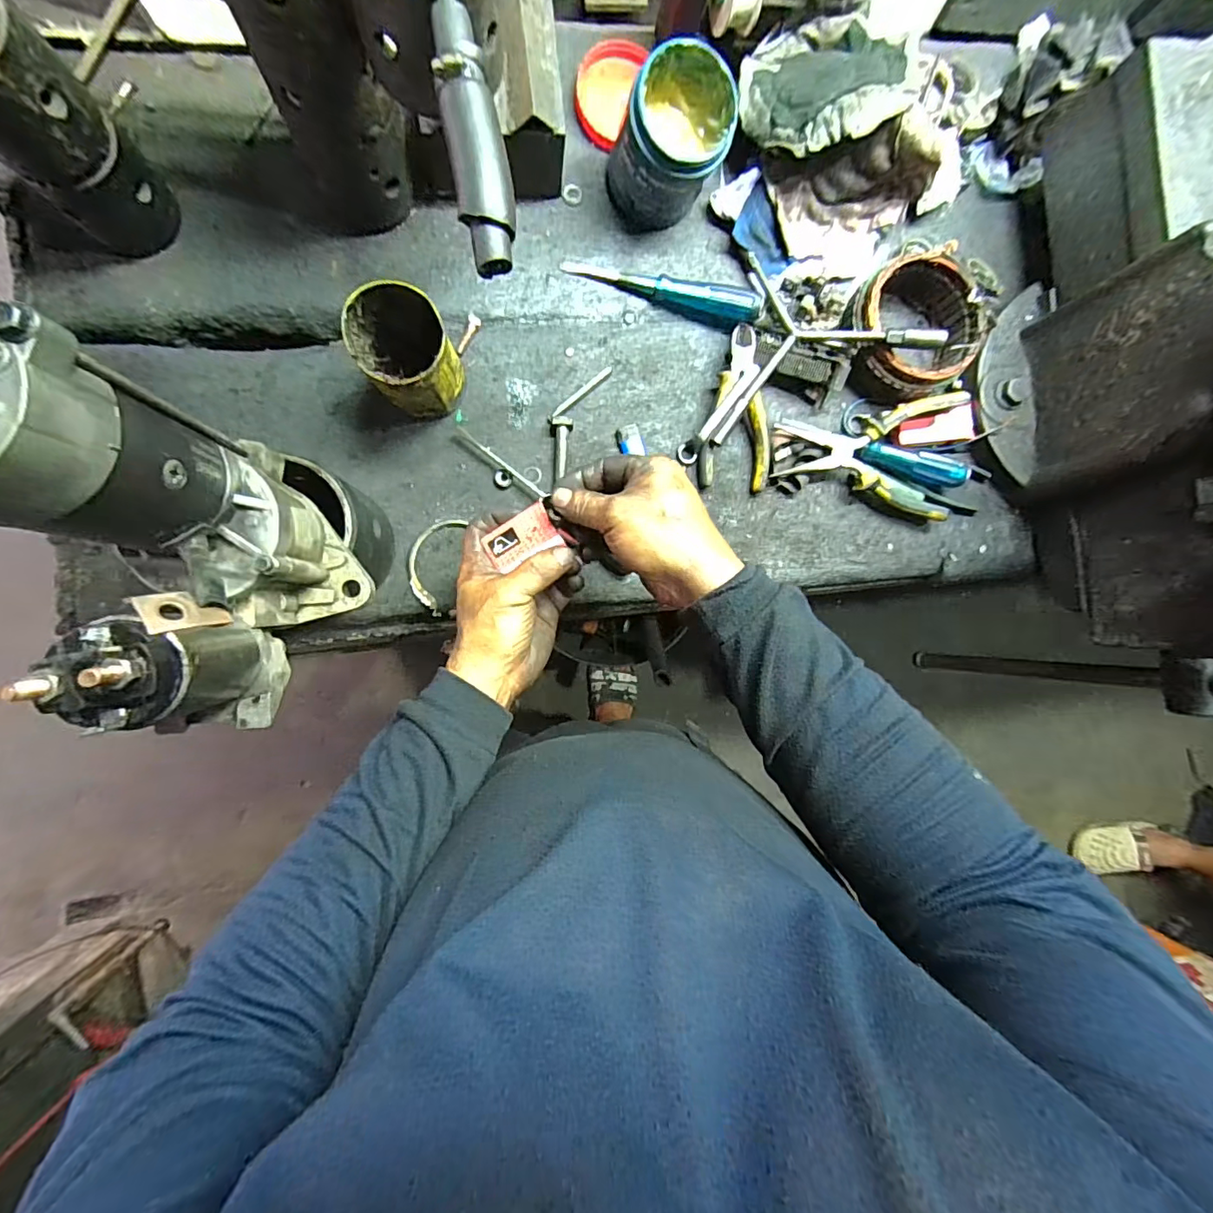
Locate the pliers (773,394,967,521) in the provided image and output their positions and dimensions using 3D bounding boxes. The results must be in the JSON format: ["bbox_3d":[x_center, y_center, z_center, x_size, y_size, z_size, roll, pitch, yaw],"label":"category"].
[{"bbox_3d":[0.263,-0.153,0.537,0.175,0.028,0.119,2,108,4],"label":"pliers"}]

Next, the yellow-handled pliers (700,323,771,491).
[{"bbox_3d":[0.129,-0.197,0.524,0.070,0.015,0.157,-3,102,-8],"label":"yellow-handled pliers"}]

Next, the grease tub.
[{"bbox_3d":[0.056,-0.413,0.472,0.092,0.115,0.087,0,89,-8],"label":"grease tub"}]

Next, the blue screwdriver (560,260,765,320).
[{"bbox_3d":[0.056,-0.314,0.514,0.195,0.037,0.024,12,88,-8],"label":"blue screwdriver"}]

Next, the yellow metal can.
[{"bbox_3d":[-0.168,-0.209,0.453,0.076,0.118,0.070,0,89,-8],"label":"yellow metal can"}]

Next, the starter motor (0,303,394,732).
[{"bbox_3d":[-0.219,-0.028,0.305,0.122,0.263,0.174,-25,93,-8],"label":"starter motor"}]

